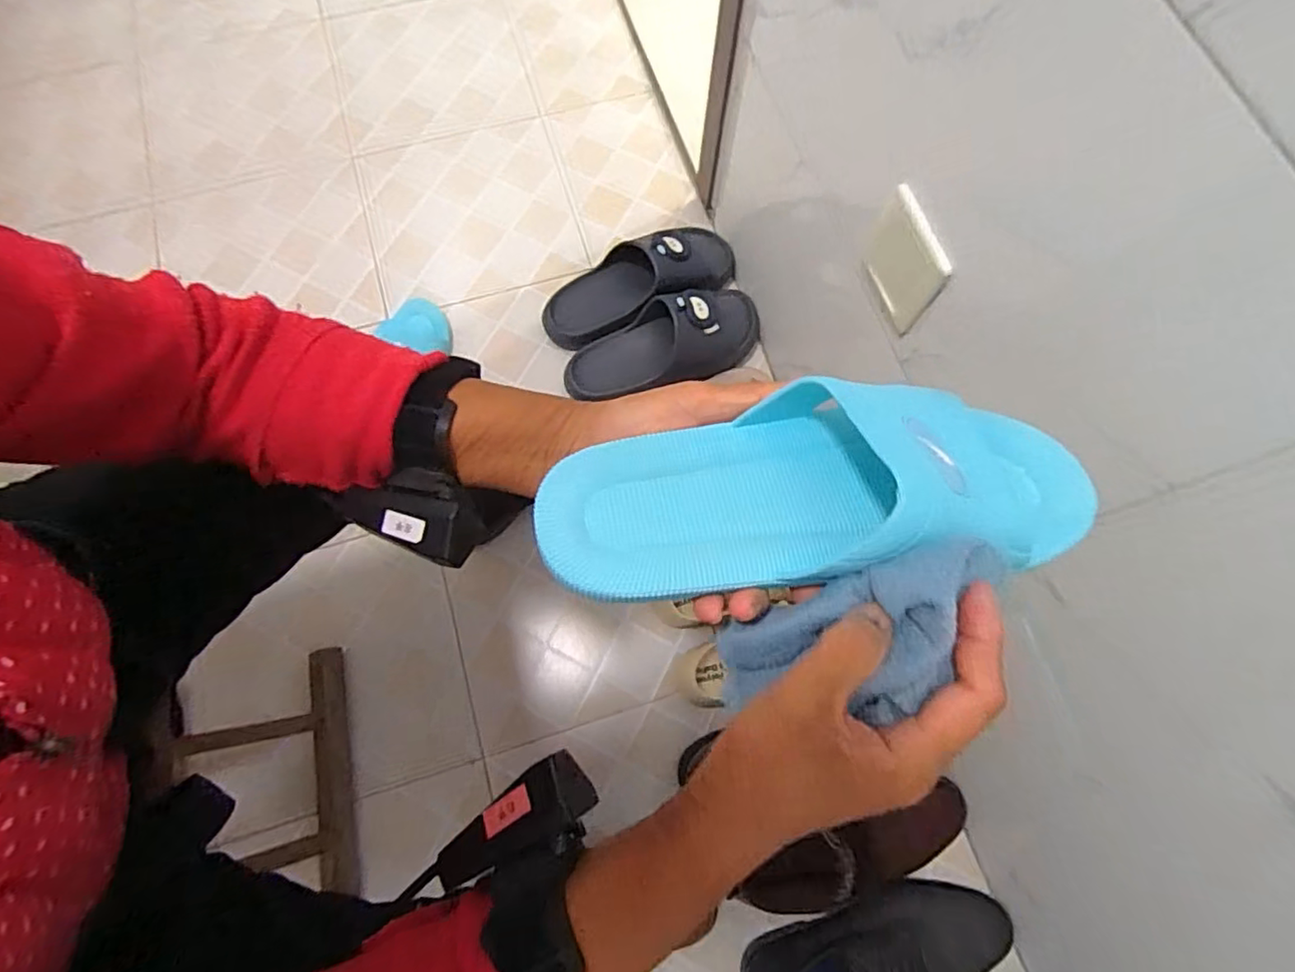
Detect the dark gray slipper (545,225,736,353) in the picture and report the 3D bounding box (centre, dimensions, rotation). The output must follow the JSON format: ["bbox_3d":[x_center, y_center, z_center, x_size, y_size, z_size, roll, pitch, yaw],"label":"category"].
[{"bbox_3d":[-0.011,-0.289,0.867,0.285,0.070,0.109,-22,74,-6],"label":"dark gray slipper"}]

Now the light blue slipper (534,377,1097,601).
[{"bbox_3d":[0.076,-0.006,0.270,0.244,0.055,0.089,-6,68,-1],"label":"light blue slipper"}]

